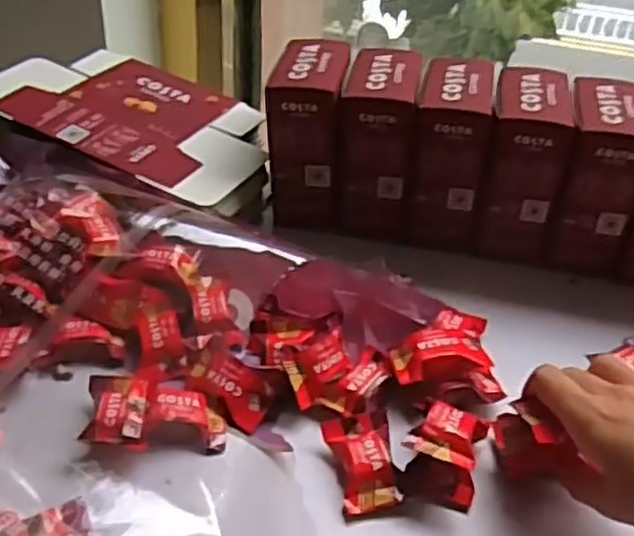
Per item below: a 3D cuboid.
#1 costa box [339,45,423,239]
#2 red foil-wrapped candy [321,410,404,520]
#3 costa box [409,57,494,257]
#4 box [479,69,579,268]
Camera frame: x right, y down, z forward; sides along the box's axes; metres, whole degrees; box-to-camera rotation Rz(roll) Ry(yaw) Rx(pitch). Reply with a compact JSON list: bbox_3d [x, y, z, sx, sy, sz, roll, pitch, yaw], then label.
[{"bbox_3d":[0.050,-0.099,0.589,0.059,0.123,0.087,7,38,3],"label":"costa box"},{"bbox_3d":[0.026,0.109,0.414,0.036,0.018,0.058,-3,38,-10],"label":"red foil-wrapped candy"},{"bbox_3d":[0.105,-0.089,0.581,0.060,0.125,0.086,8,38,5],"label":"costa box"},{"bbox_3d":[0.160,-0.080,0.574,0.058,0.122,0.081,10,38,7],"label":"box"}]

